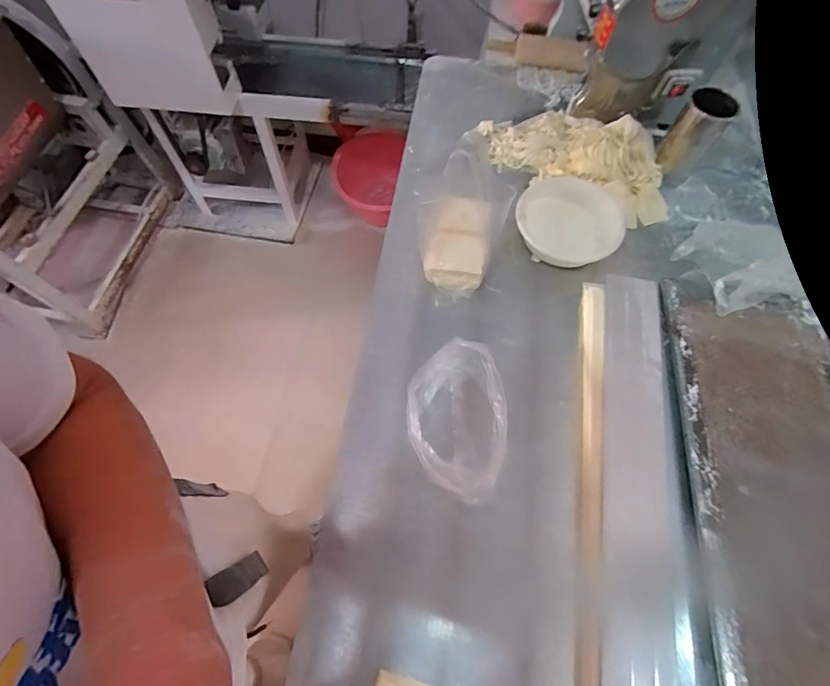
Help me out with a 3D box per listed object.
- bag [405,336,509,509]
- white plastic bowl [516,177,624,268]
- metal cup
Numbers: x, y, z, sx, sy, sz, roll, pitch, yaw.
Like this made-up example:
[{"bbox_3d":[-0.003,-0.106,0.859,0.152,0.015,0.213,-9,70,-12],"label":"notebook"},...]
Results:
[{"bbox_3d":[0.060,0.103,0.631,0.134,0.077,0.239,2,64,0],"label":"bag"},{"bbox_3d":[0.288,-0.243,0.788,0.186,0.039,0.197,0,64,-1],"label":"white plastic bowl"},{"bbox_3d":[0.544,-0.402,0.841,0.081,0.163,0.081,0,64,-1],"label":"metal cup"}]

